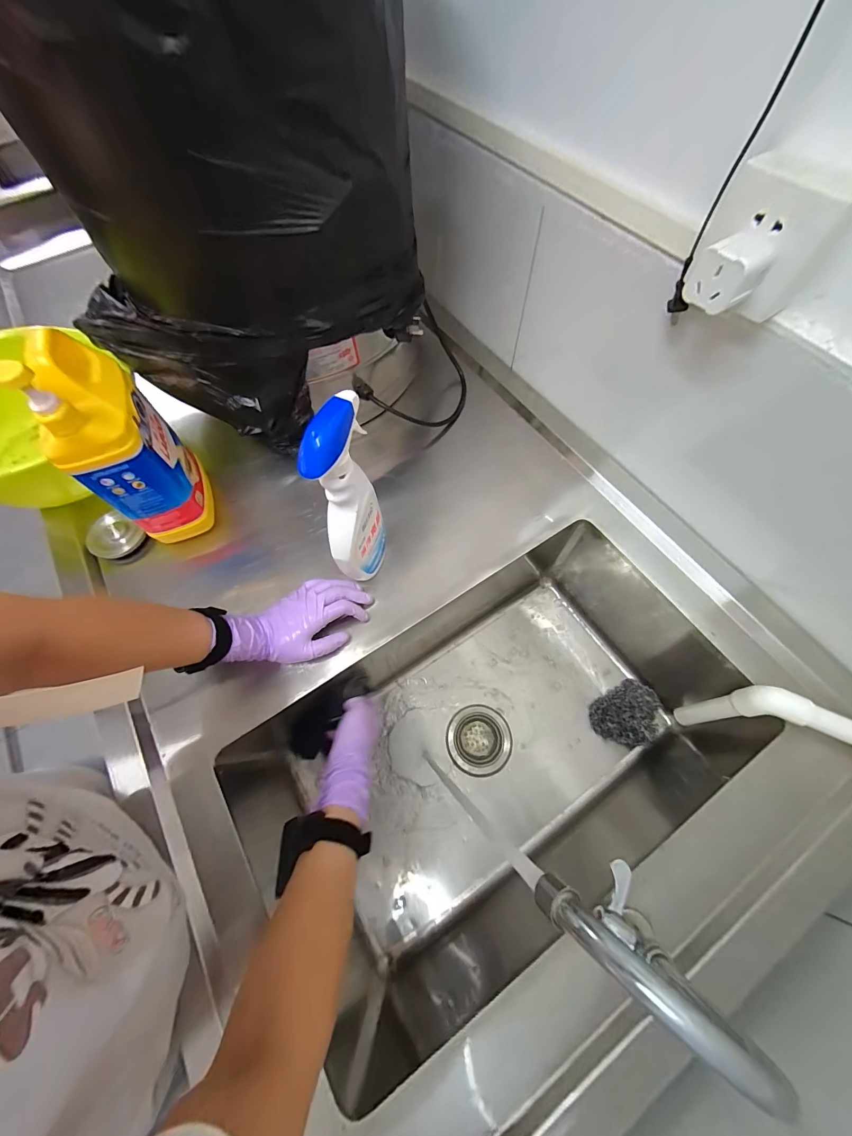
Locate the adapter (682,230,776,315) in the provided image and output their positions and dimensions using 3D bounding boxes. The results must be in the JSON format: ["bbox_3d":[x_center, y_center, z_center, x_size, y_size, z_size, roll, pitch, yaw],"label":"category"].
[{"bbox_3d":[0.262,-0.255,0.327,0.041,0.043,0.043,-25,68,-9],"label":"adapter"}]

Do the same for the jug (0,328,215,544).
[{"bbox_3d":[-0.383,-0.155,0.489,0.082,0.286,0.133,-19,67,-7],"label":"jug"}]

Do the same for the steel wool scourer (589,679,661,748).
[{"bbox_3d":[0.359,0.260,0.664,0.123,0.036,0.094,-29,69,-11],"label":"steel wool scourer"}]

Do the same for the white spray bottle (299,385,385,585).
[{"bbox_3d":[-0.098,-0.074,0.441,0.060,0.241,0.087,22,59,18],"label":"white spray bottle"}]

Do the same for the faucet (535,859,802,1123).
[{"bbox_3d":[0.138,0.255,0.291,0.126,0.232,0.049,31,71,14],"label":"faucet"}]

